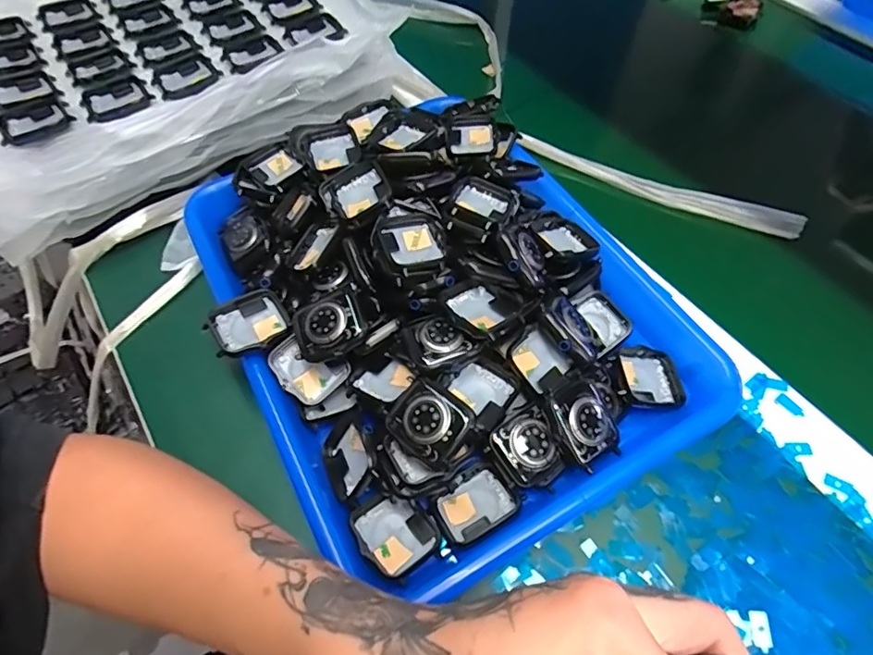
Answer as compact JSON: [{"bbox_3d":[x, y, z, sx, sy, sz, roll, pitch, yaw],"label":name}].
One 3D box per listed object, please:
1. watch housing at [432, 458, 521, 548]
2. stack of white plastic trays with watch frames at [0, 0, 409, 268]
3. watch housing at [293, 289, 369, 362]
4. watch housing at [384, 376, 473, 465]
[{"bbox_3d":[0.022,0.096,0.282,0.042,0.011,0.034,-32,47,-12],"label":"watch housing"},{"bbox_3d":[-0.280,-0.285,0.475,0.366,0.078,0.397,-30,61,-16],"label":"stack of white plastic trays with watch frames"},{"bbox_3d":[-0.063,-0.004,0.305,0.041,0.011,0.041,-21,59,-11],"label":"watch housing"},{"bbox_3d":[-0.005,0.048,0.274,0.042,0.006,0.034,35,81,28],"label":"watch housing"}]

